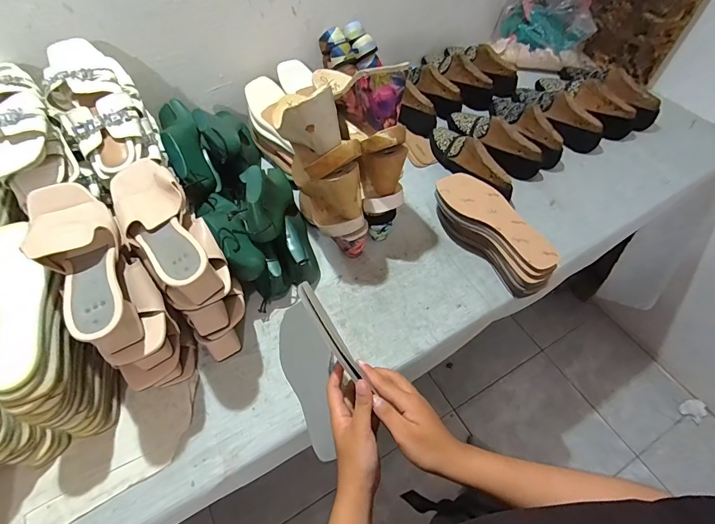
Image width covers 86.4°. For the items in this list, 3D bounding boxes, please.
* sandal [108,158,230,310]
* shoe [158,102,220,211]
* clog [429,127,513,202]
[{"bbox_3d":[-0.259,-0.044,0.519,0.093,0.088,0.244,-35,61,-19],"label":"sandal"},{"bbox_3d":[-0.338,-0.230,0.753,0.069,0.107,0.230,-22,71,-12],"label":"shoe"},{"bbox_3d":[0.237,-0.223,0.812,0.073,0.075,0.247,-21,57,-11],"label":"clog"}]

